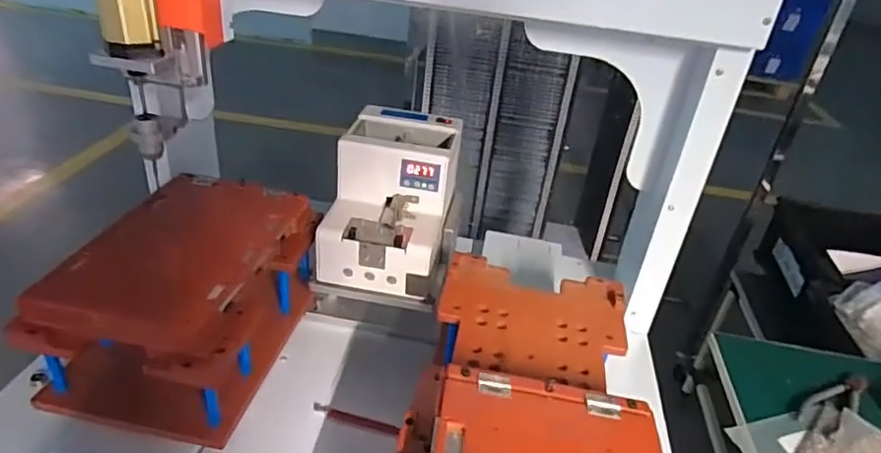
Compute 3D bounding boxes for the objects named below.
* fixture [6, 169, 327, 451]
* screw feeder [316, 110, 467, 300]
[{"bbox_3d":[-0.265,0.073,0.617,0.183,0.141,0.263,12,33,8],"label":"fixture"},{"bbox_3d":[-0.052,-0.034,0.687,0.141,0.145,0.187,10,33,5],"label":"screw feeder"}]

